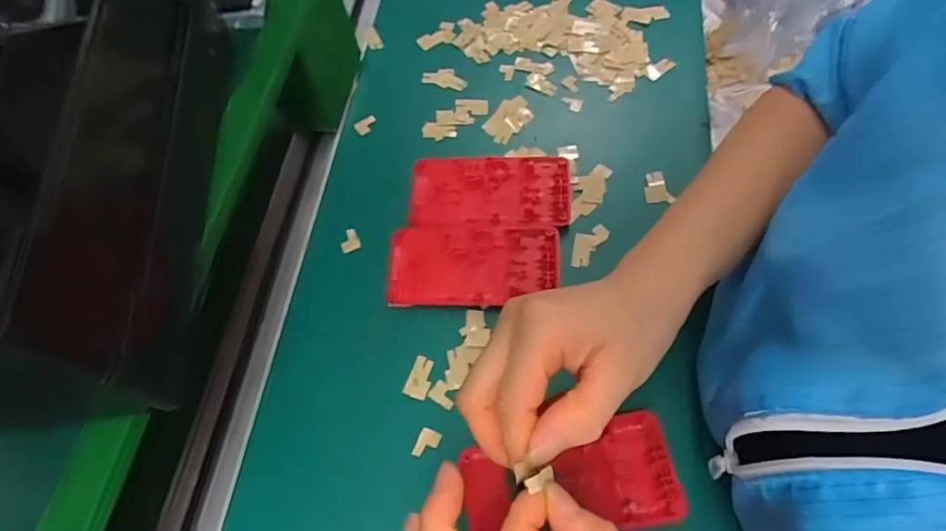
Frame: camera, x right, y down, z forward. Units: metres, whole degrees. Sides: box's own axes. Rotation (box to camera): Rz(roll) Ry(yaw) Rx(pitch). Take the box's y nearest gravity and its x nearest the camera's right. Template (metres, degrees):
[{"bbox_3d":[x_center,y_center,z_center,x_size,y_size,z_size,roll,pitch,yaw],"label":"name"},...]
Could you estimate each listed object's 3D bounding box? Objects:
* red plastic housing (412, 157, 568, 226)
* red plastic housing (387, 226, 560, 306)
[{"bbox_3d":[0.012,-0.059,0.422,0.122,0.017,0.064,3,64,5],"label":"red plastic housing"},{"bbox_3d":[-0.001,-0.002,0.391,0.122,0.011,0.062,3,64,4],"label":"red plastic housing"}]

